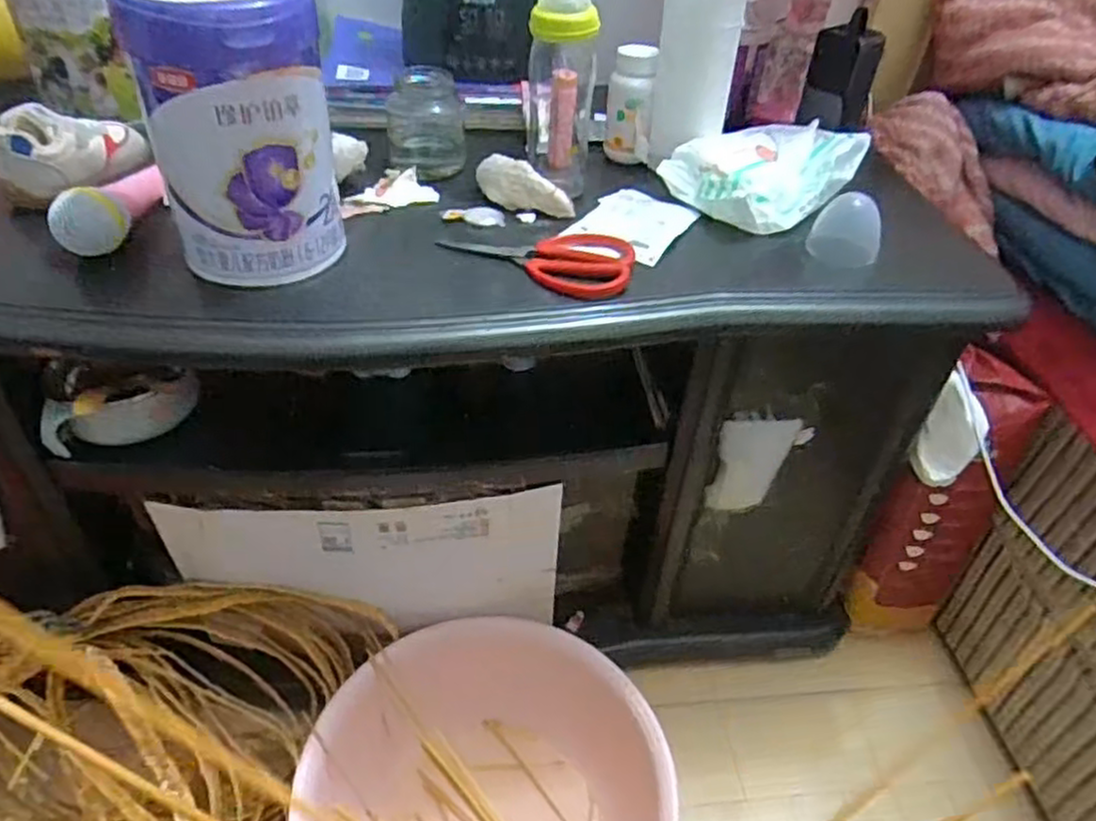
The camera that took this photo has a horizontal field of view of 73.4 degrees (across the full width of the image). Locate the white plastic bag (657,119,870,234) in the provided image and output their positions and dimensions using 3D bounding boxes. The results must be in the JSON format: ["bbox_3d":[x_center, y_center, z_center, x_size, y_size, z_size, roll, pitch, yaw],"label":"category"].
[{"bbox_3d":[0.211,-0.232,0.707,0.182,0.041,0.130,-31,52,-34],"label":"white plastic bag"}]

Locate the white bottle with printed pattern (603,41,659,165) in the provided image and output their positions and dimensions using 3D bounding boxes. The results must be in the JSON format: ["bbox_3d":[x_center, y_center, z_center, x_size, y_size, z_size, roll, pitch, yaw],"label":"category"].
[{"bbox_3d":[0.081,-0.302,0.730,0.042,0.104,0.044,3,41,-2],"label":"white bottle with printed pattern"}]

